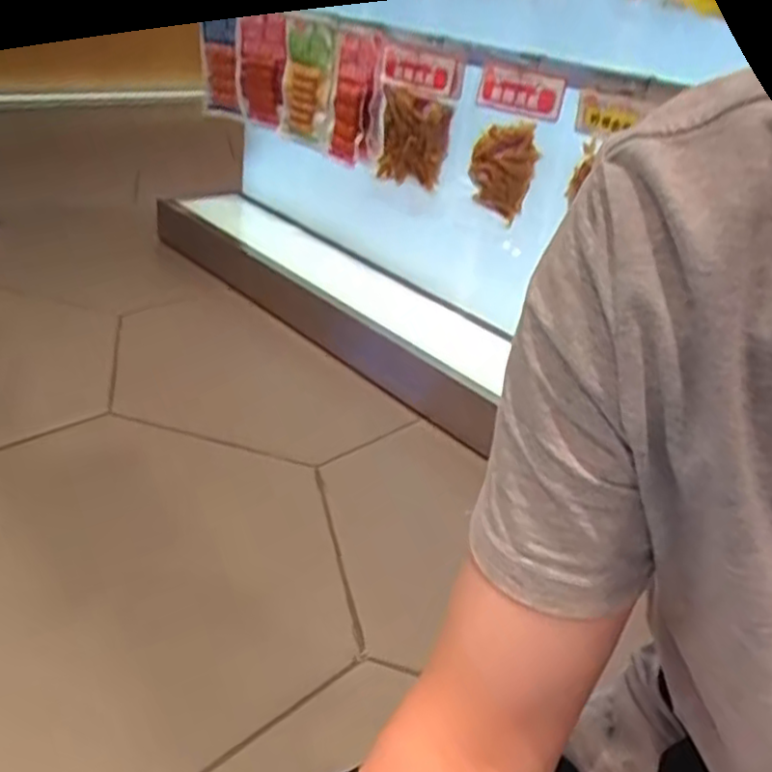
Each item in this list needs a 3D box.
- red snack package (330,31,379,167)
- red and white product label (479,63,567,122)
[{"bbox_3d":[-0.065,-0.515,1.302,0.037,0.201,0.156,-9,34,-26],"label":"red snack package"},{"bbox_3d":[0.187,-0.416,1.041,0.010,0.057,0.145,-8,30,-46],"label":"red and white product label"}]

